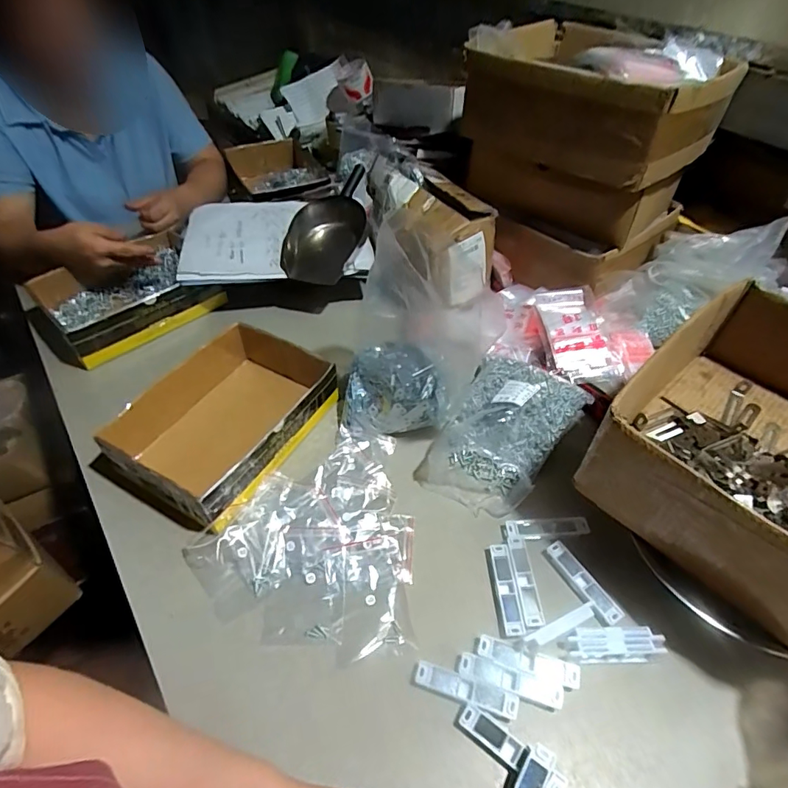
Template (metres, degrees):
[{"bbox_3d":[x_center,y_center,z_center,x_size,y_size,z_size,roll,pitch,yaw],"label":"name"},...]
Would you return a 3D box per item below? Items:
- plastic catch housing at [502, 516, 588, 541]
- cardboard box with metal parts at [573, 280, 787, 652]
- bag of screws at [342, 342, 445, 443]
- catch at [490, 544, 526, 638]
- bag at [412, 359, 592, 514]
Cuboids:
[{"bbox_3d":[0.176,0.156,0.562,0.095,0.012,0.024,-2,48,-2],"label":"plastic catch housing"},{"bbox_3d":[0.380,0.051,0.483,0.307,0.118,0.253,-34,56,-27],"label":"cardboard box with metal parts"},{"bbox_3d":[-0.008,-0.012,0.664,0.129,0.063,0.122,-9,48,-8],"label":"bag of screws"},{"bbox_3d":[0.119,0.206,0.513,0.020,0.006,0.094,-2,48,-1],"label":"catch"},{"bbox_3d":[0.144,0.037,0.623,0.141,0.085,0.219,26,53,22],"label":"bag"}]

